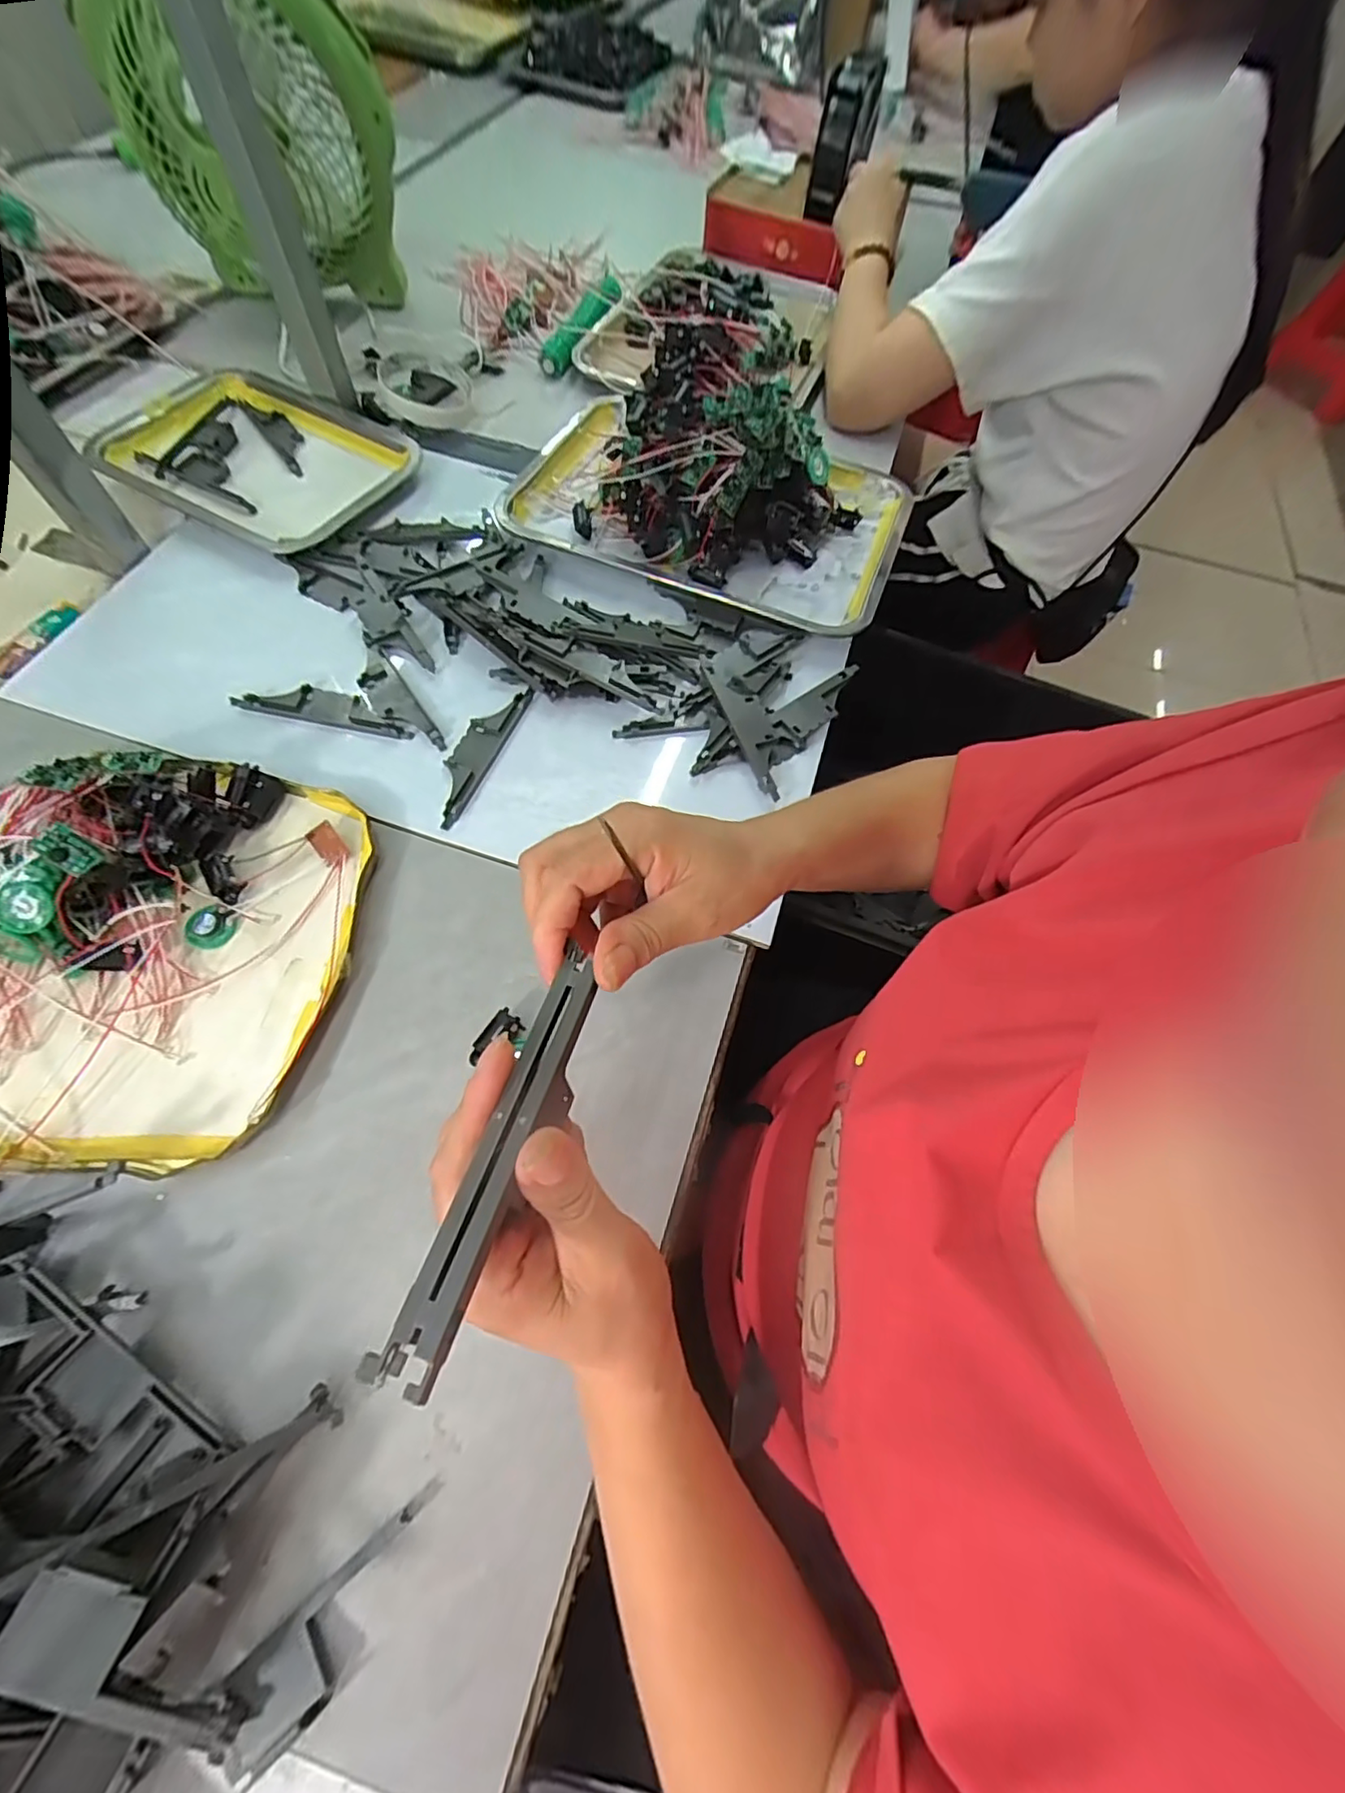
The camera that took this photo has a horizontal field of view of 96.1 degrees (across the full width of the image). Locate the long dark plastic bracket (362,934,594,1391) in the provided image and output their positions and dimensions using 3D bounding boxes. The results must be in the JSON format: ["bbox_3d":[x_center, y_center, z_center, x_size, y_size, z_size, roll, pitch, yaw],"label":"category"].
[{"bbox_3d":[-0.049,0.076,0.194,0.021,0.011,0.133,17,54,4],"label":"long dark plastic bracket"}]

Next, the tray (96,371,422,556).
[{"bbox_3d":[-0.390,-0.415,0.568,0.281,0.020,0.195,27,67,9],"label":"tray"}]

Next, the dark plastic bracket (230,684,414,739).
[{"bbox_3d":[-0.263,-0.145,0.461,0.135,0.008,0.031,11,65,2],"label":"dark plastic bracket"}]

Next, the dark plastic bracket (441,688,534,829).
[{"bbox_3d":[-0.147,-0.111,0.454,0.032,0.004,0.133,19,66,5],"label":"dark plastic bracket"}]

